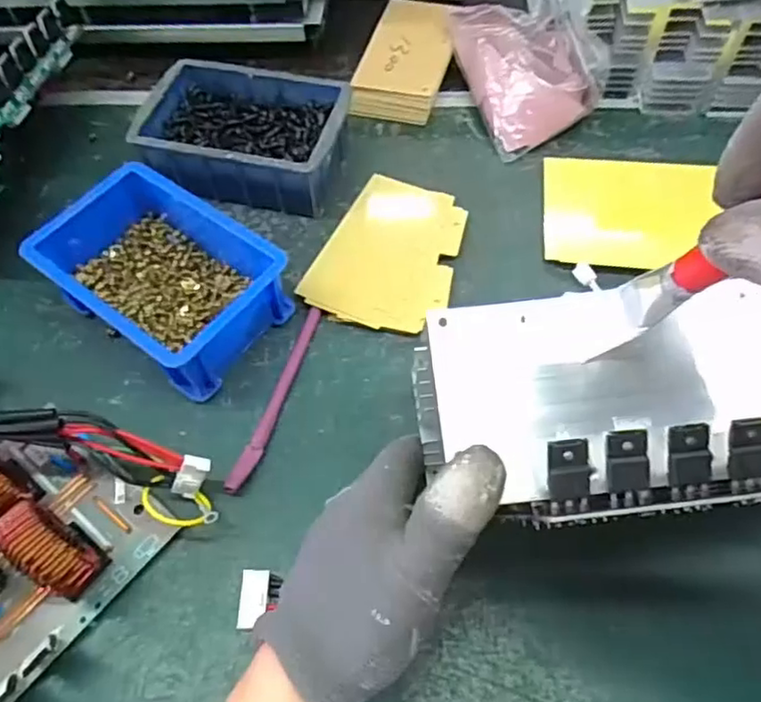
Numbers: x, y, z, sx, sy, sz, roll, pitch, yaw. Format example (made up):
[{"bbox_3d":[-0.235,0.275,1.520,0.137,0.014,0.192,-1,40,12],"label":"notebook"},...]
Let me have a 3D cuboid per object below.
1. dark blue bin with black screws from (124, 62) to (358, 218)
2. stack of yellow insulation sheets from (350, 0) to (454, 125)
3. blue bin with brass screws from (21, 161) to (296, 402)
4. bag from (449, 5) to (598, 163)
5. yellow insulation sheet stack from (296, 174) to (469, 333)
[{"bbox_3d":[-0.101,-0.164,0.472,0.150,0.041,0.118,11,61,9],"label":"dark blue bin with black screws"},{"bbox_3d":[0.023,-0.243,0.524,0.066,0.025,0.125,12,61,9],"label":"stack of yellow insulation sheets"},{"bbox_3d":[-0.138,-0.048,0.403,0.143,0.052,0.096,33,67,19],"label":"blue bin with brass screws"},{"bbox_3d":[0.111,-0.228,0.501,0.091,0.043,0.135,-22,62,-10],"label":"bag"},{"bbox_3d":[0.010,-0.069,0.433,0.089,0.010,0.124,21,63,14],"label":"yellow insulation sheet stack"}]

